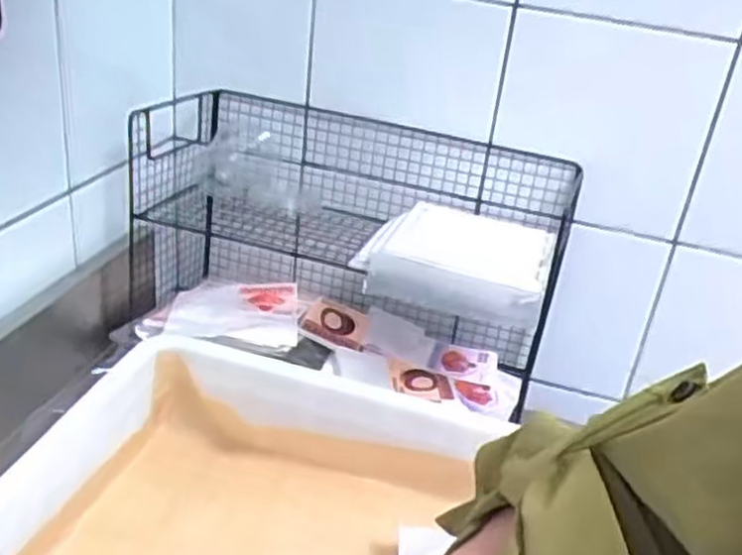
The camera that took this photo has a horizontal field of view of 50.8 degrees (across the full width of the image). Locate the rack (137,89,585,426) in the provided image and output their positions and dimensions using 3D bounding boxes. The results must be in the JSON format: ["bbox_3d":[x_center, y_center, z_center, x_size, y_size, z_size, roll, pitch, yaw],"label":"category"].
[{"bbox_3d":[-0.050,-0.029,0.792,0.441,0.220,0.194,15,29,14],"label":"rack"}]

